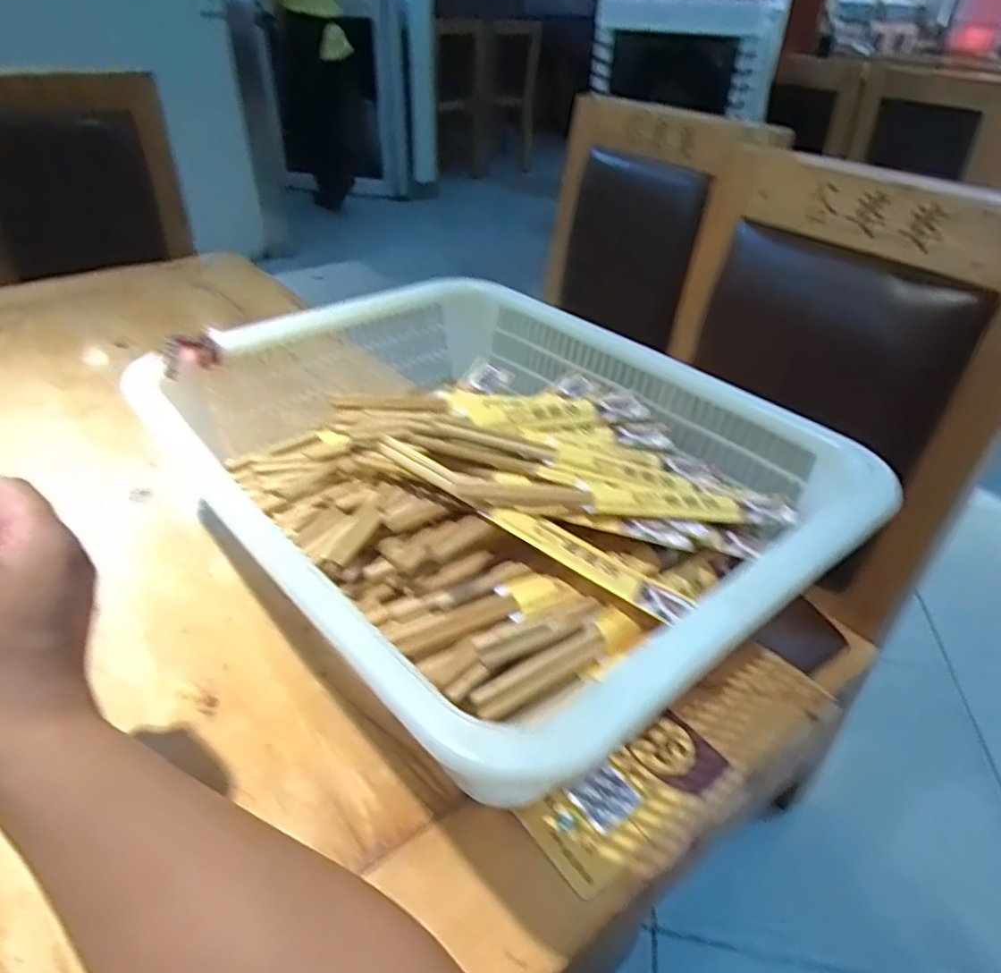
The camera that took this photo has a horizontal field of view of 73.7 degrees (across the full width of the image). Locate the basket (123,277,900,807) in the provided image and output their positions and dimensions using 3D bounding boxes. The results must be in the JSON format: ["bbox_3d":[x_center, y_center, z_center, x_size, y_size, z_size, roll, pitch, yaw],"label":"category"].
[{"bbox_3d":[-0.005,-0.014,0.481,0.338,0.101,0.423,-24,44,-30],"label":"basket"}]

